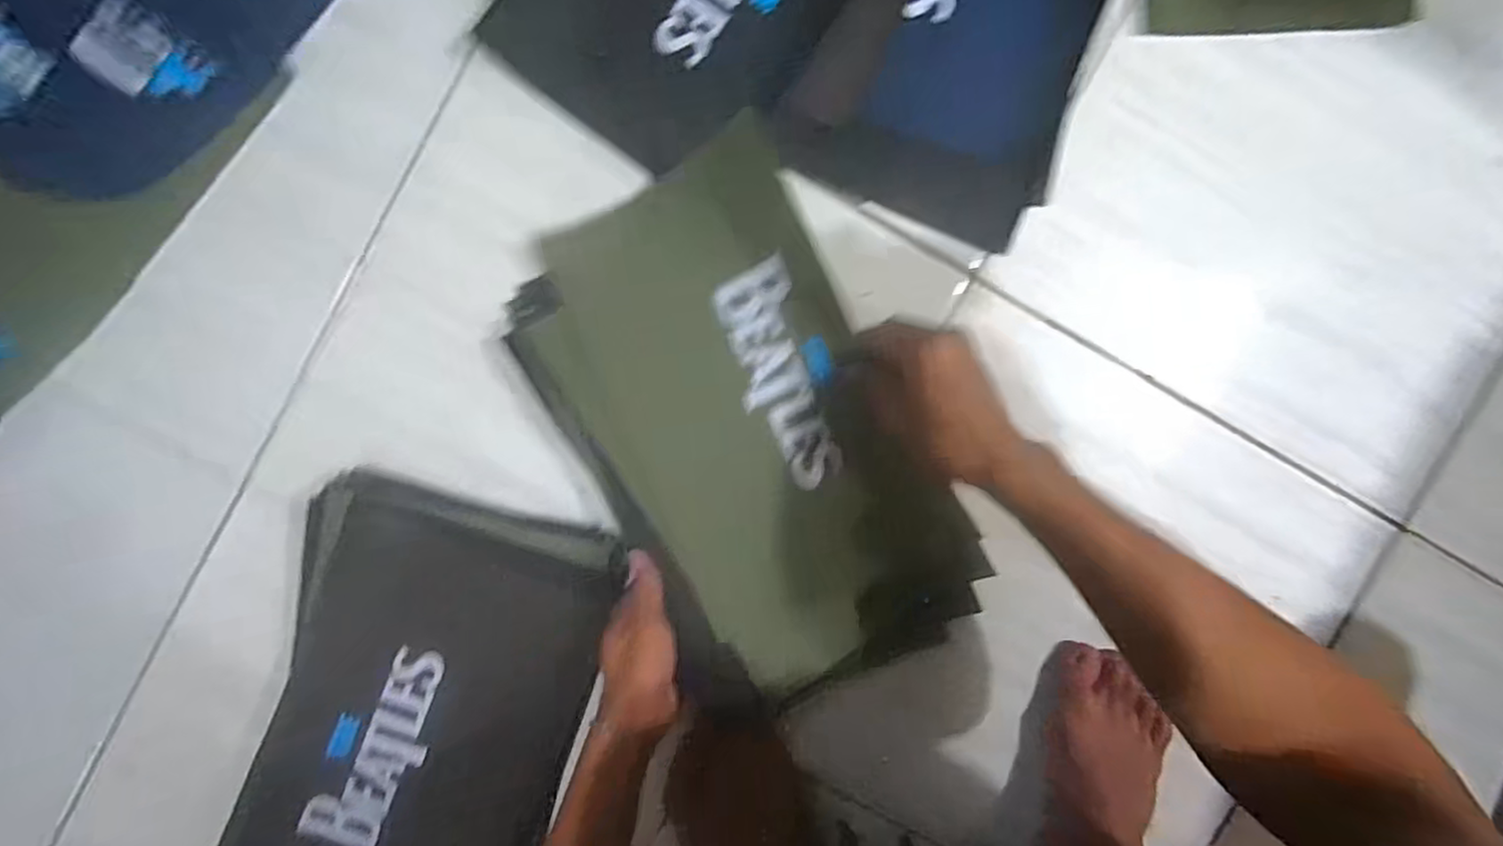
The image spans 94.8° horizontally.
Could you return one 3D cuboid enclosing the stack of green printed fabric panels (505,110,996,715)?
[{"bbox_3d":[-0.001,0.011,0.498,0.216,0.035,0.380,-28,94,-1],"label":"stack of green printed fabric panels"}]

